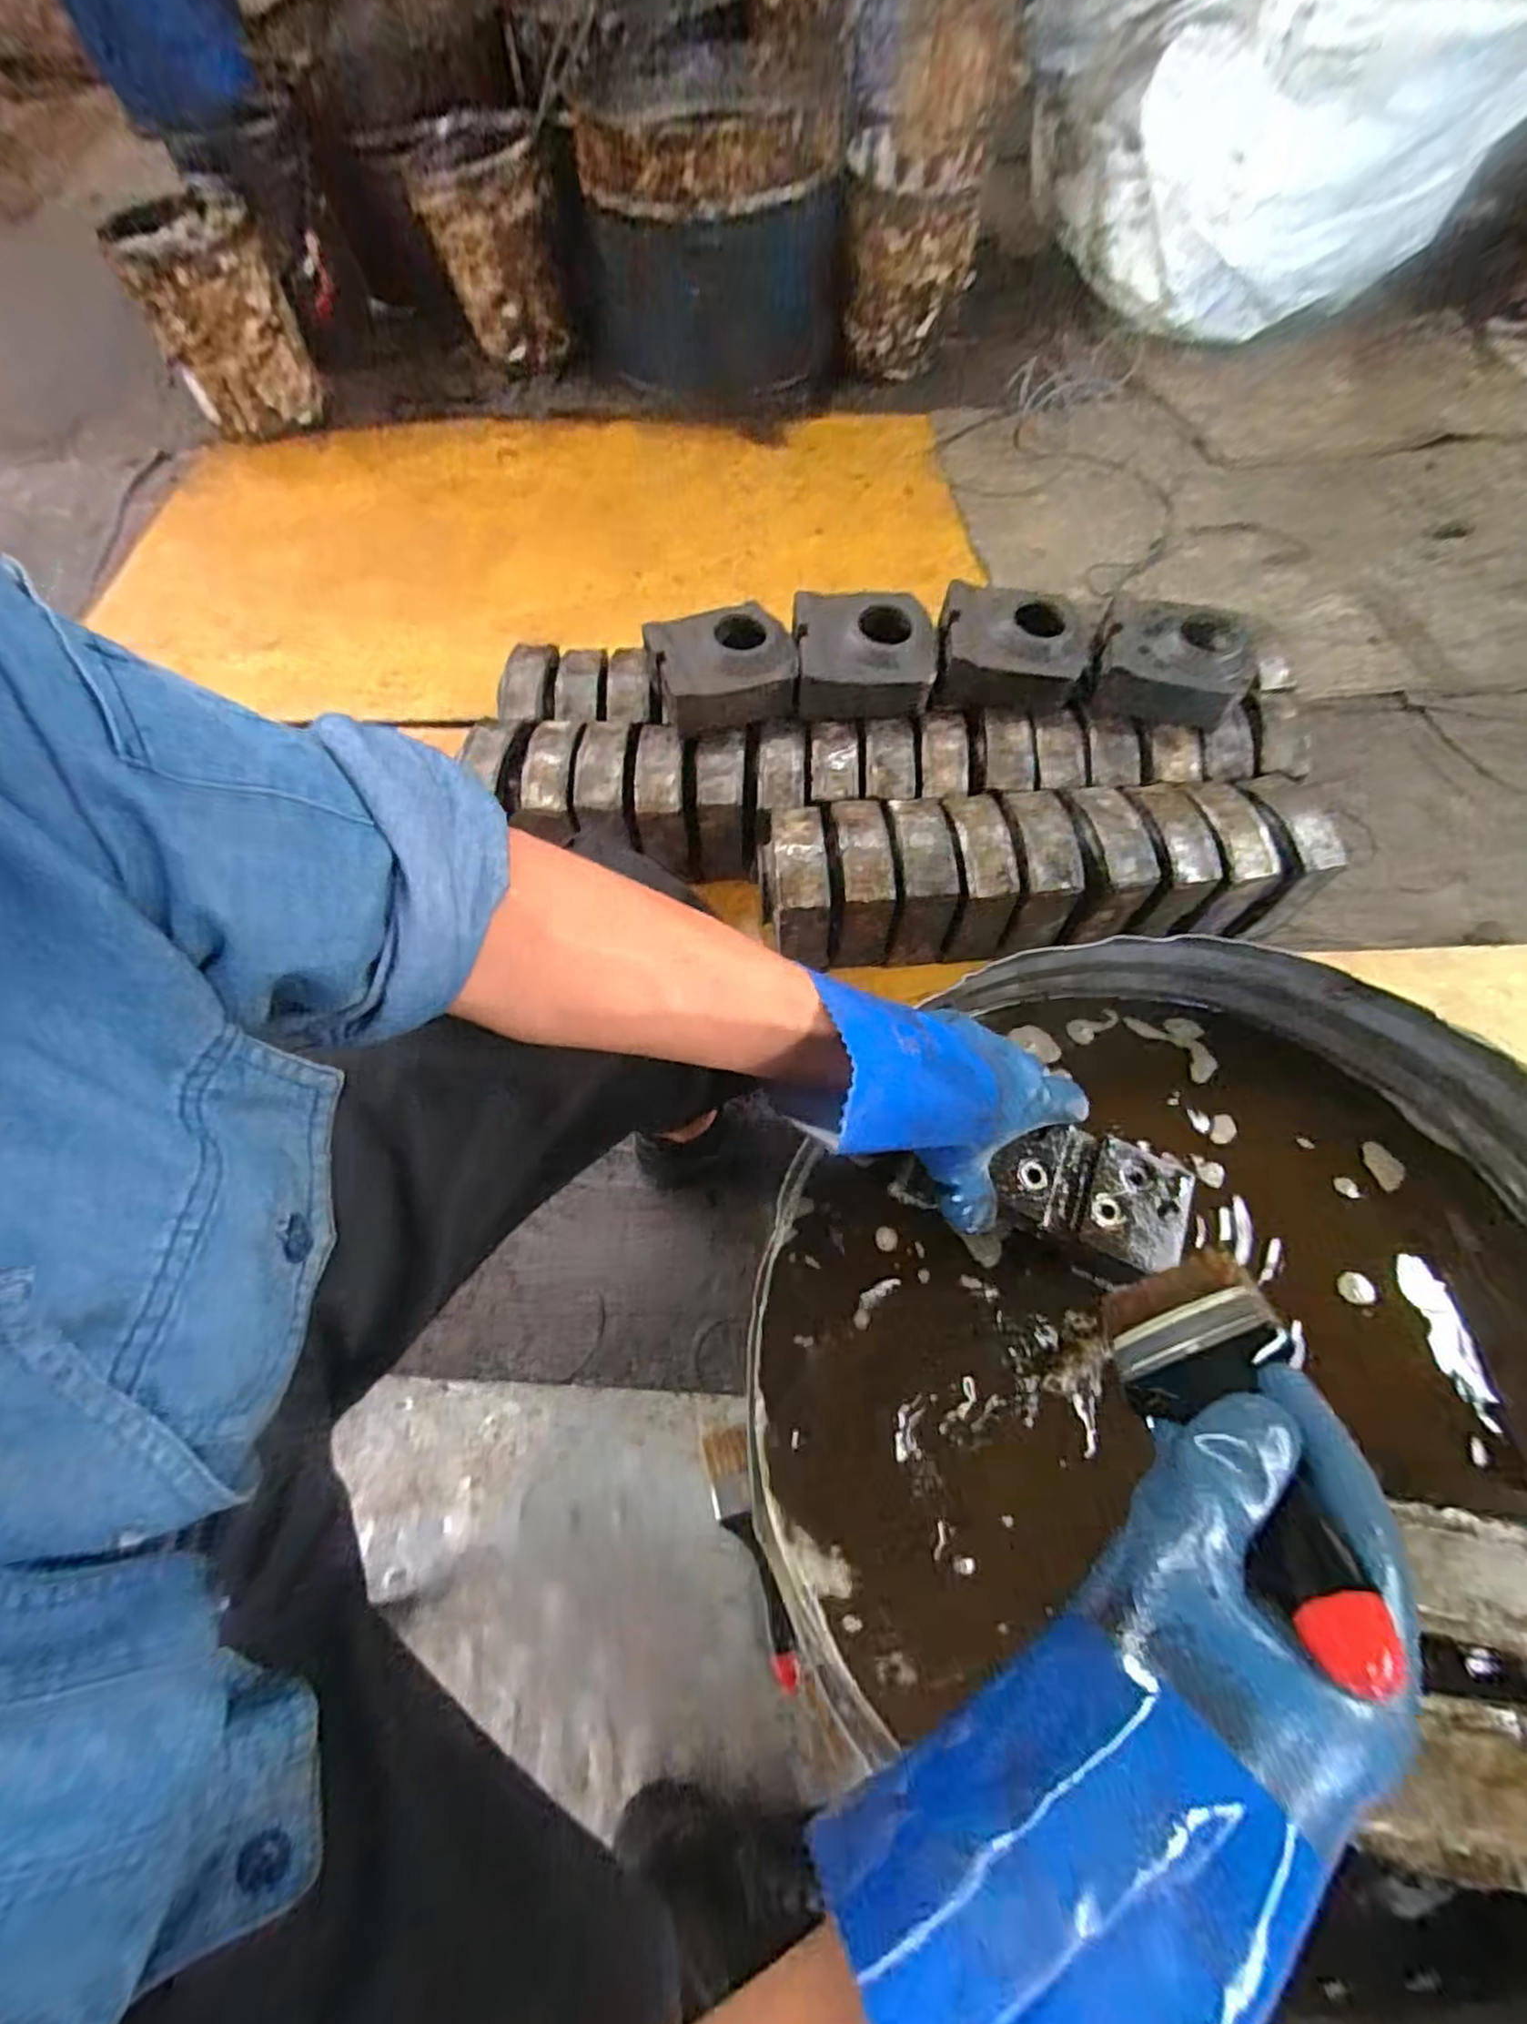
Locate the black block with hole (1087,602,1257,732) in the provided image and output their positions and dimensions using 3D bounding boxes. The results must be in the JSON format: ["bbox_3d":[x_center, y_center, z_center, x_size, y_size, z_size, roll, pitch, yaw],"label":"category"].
[{"bbox_3d":[0.546,-0.464,0.979,0.186,0.083,0.138,10,64,6],"label":"black block with hole"}]

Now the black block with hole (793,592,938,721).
[{"bbox_3d":[0.137,-0.490,1.000,0.184,0.086,0.161,-1,63,1],"label":"black block with hole"}]

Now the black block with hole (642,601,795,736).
[{"bbox_3d":[-0.056,-0.468,0.995,0.191,0.093,0.144,-10,63,-4],"label":"black block with hole"}]

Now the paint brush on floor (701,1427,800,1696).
[{"bbox_3d":[-0.014,0.511,0.684,0.045,0.019,0.206,-14,64,-6],"label":"paint brush on floor"}]

